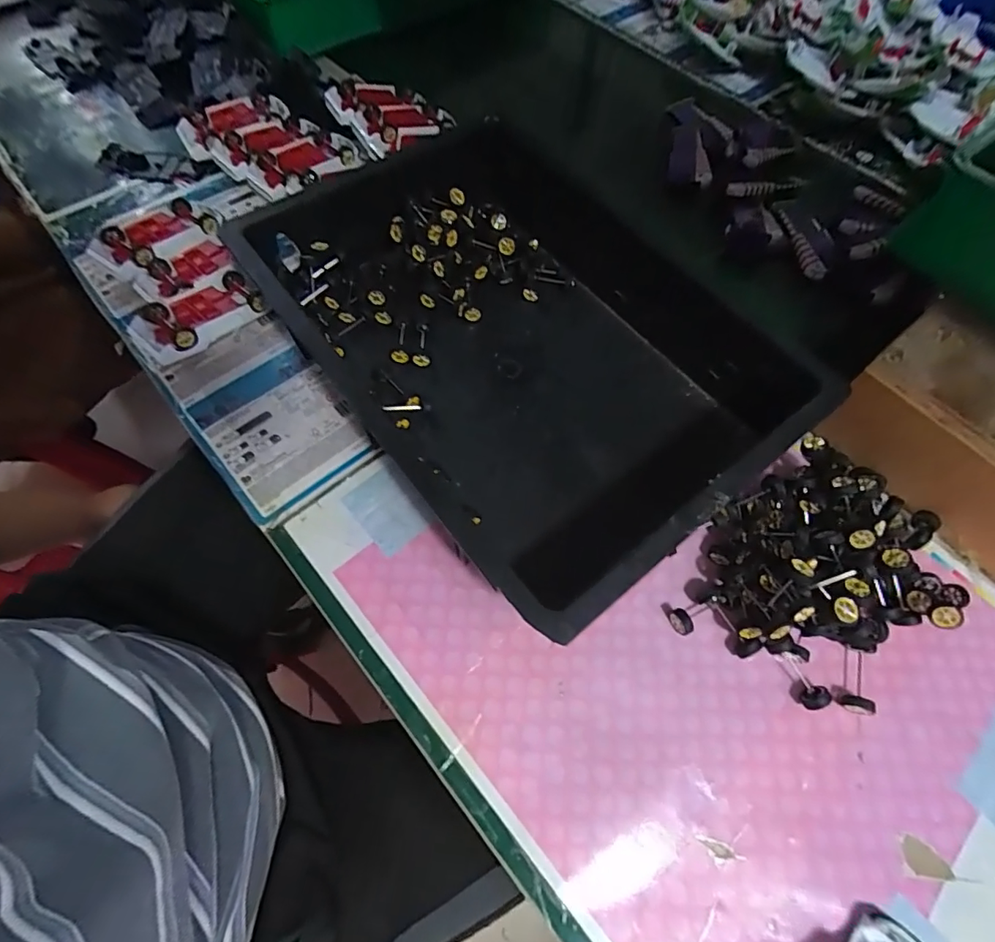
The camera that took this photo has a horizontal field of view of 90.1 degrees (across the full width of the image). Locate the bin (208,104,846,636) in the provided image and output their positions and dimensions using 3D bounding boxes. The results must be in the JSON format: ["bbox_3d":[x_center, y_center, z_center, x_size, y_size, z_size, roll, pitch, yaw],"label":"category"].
[{"bbox_3d":[0.021,-0.130,0.451,0.330,0.093,0.453,-36,71,-16],"label":"bin"}]

